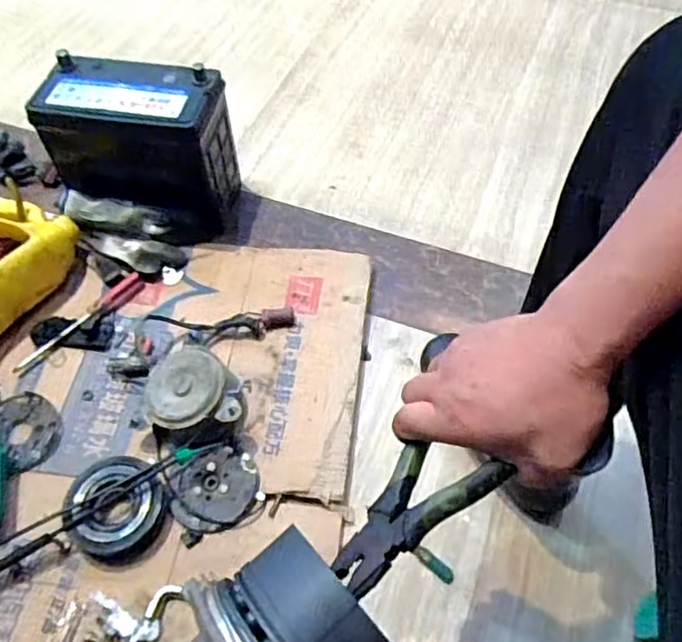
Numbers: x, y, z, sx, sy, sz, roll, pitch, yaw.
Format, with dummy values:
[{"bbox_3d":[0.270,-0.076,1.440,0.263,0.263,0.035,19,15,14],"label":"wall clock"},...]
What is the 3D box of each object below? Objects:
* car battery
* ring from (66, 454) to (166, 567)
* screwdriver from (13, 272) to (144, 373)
[{"bbox_3d":[-0.286,-0.249,0.887,0.247,0.204,0.111,8,55,5],"label":"car battery"},{"bbox_3d":[-0.248,0.204,0.673,0.108,0.040,0.105,19,57,13],"label":"ring"},{"bbox_3d":[-0.344,0.003,0.816,0.027,0.022,0.194,32,61,20],"label":"screwdriver"}]

